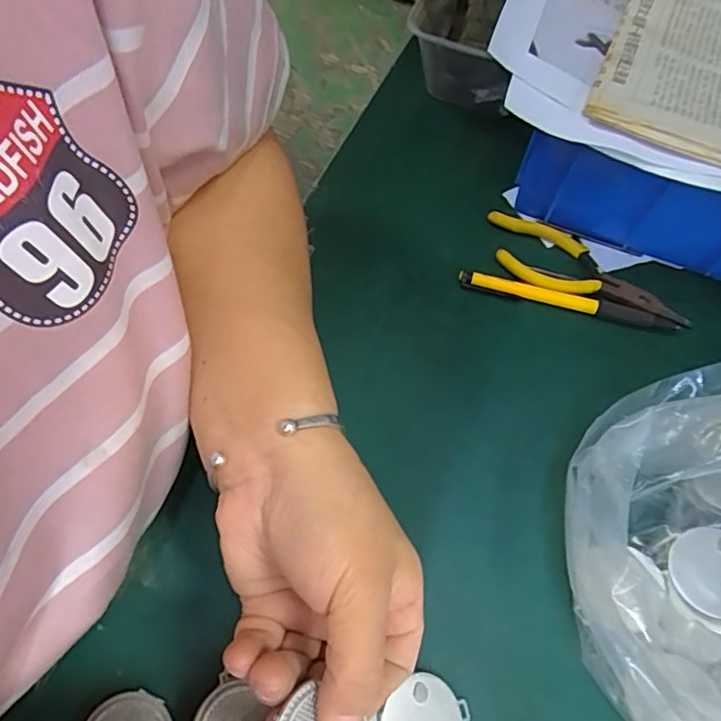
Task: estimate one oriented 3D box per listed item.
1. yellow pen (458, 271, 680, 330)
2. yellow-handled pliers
[{"bbox_3d":[0.134,-0.039,0.363,0.139,0.007,0.011,15,64,5],"label":"yellow pen"},{"bbox_3d":[0.143,-0.055,0.370,0.141,0.008,0.046,34,68,13],"label":"yellow-handled pliers"}]

